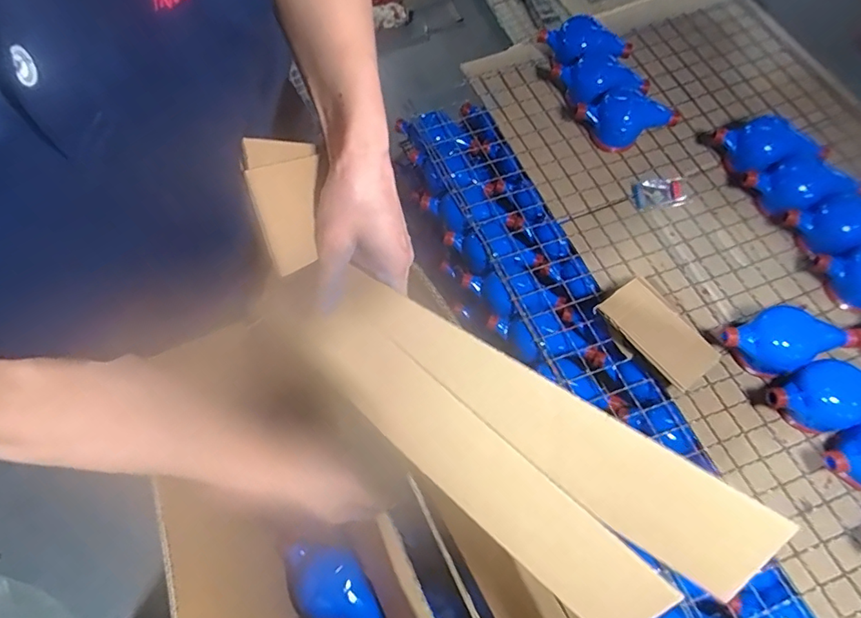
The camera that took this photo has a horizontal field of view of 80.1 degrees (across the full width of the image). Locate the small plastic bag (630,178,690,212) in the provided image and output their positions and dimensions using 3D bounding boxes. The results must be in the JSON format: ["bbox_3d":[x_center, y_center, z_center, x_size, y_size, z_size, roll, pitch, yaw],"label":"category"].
[{"bbox_3d":[0.384,-0.192,0.852,0.085,0.030,0.053,1,65,3],"label":"small plastic bag"}]

